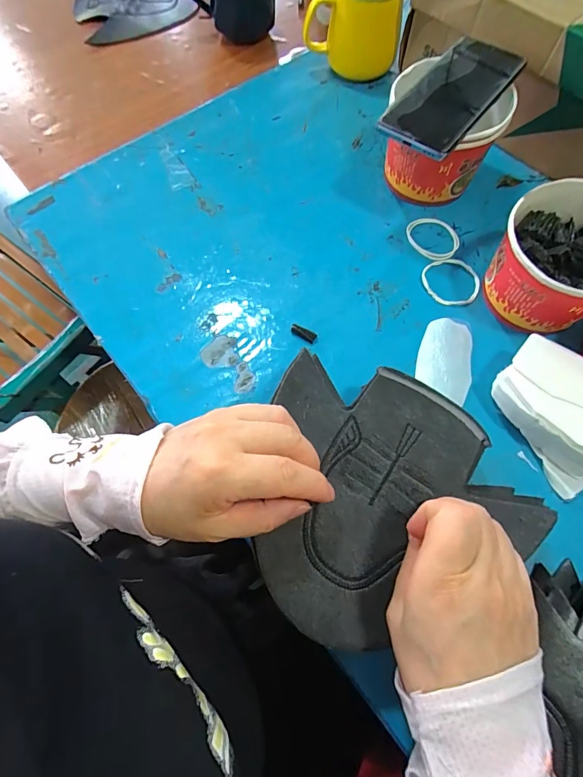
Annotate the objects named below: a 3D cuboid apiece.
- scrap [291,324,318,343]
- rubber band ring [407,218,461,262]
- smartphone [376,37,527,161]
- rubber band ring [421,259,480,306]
[{"bbox_3d":[0.012,-0.053,0.384,0.026,0.006,0.010,28,70,-2],"label":"scrap"},{"bbox_3d":[0.154,-0.164,0.428,0.050,0.004,0.059,-37,72,-13],"label":"rubber band ring"},{"bbox_3d":[0.152,-0.279,0.369,0.073,0.014,0.160,37,73,11],"label":"smartphone"},{"bbox_3d":[0.163,-0.110,0.404,0.059,0.004,0.055,4,68,3],"label":"rubber band ring"}]

